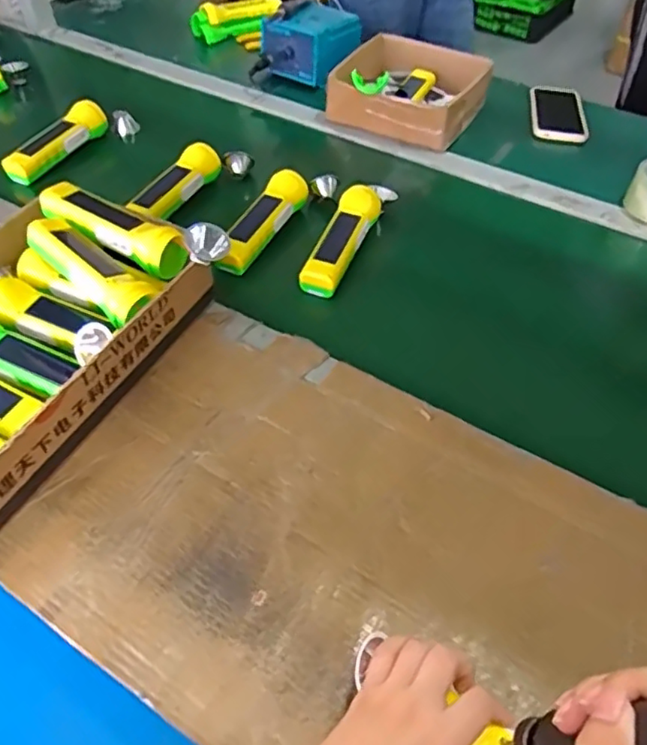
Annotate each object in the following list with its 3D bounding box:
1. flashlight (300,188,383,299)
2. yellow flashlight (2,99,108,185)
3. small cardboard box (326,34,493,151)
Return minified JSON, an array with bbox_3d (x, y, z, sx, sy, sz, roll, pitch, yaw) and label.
[{"bbox_3d":[0.024,-0.162,0.715,0.046,0.040,0.167,18,52,13],"label":"flashlight"},{"bbox_3d":[-0.381,-0.328,0.849,0.041,0.048,0.172,22,53,16],"label":"yellow flashlight"},{"bbox_3d":[0.134,-0.454,0.942,0.228,0.065,0.241,20,52,14],"label":"small cardboard box"}]

